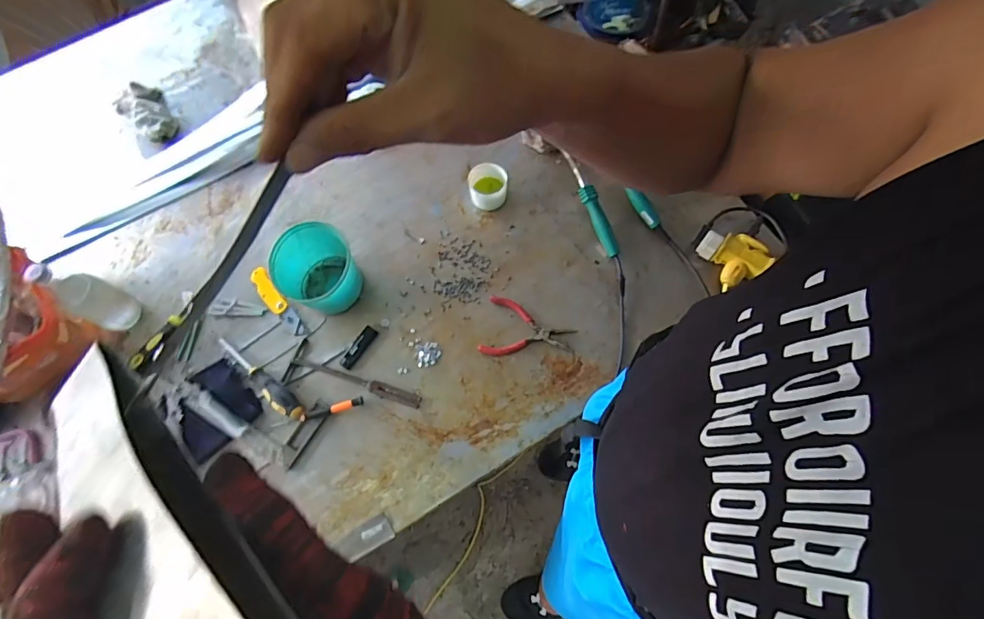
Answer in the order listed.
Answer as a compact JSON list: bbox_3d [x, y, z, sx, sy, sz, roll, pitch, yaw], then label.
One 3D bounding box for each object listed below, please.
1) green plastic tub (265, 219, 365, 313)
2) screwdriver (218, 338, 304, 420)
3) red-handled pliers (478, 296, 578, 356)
[{"bbox_3d":[-0.287,-0.065,0.819,0.133,0.076,0.145,-1,71,2],"label":"green plastic tub"},{"bbox_3d":[-0.367,0.108,0.771,0.191,0.033,0.030,35,75,13],"label":"screwdriver"},{"bbox_3d":[0.061,0.036,0.799,0.146,0.006,0.100,12,71,6],"label":"red-handled pliers"}]

